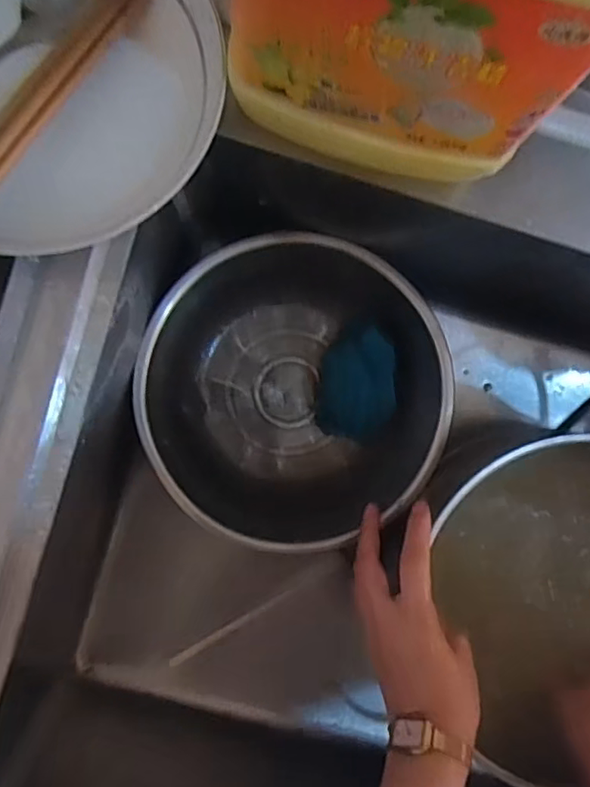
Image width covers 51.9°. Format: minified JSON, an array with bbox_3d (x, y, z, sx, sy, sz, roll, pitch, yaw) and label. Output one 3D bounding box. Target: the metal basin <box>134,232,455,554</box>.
[{"bbox_3d":[-0.002,0.001,0.506,0.236,0.083,0.233,0,90,-4],"label":"metal basin"}]

